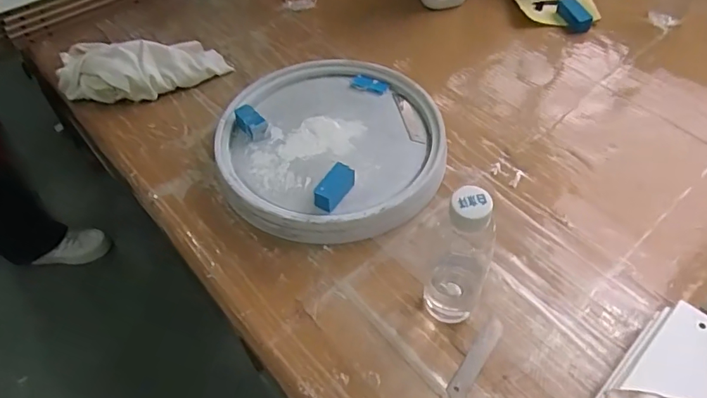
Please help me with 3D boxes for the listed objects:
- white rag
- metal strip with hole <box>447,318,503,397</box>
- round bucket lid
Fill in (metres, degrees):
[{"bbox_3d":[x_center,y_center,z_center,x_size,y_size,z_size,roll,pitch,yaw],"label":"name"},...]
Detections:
[{"bbox_3d":[-0.324,-0.204,0.750,0.250,0.066,0.117,-6,51,-2],"label":"white rag"},{"bbox_3d":[0.120,0.157,0.483,0.019,0.004,0.098,29,58,23],"label":"metal strip with hole"},{"bbox_3d":[-0.030,-0.077,0.650,0.296,0.044,0.307,-11,52,-6],"label":"round bucket lid"}]

